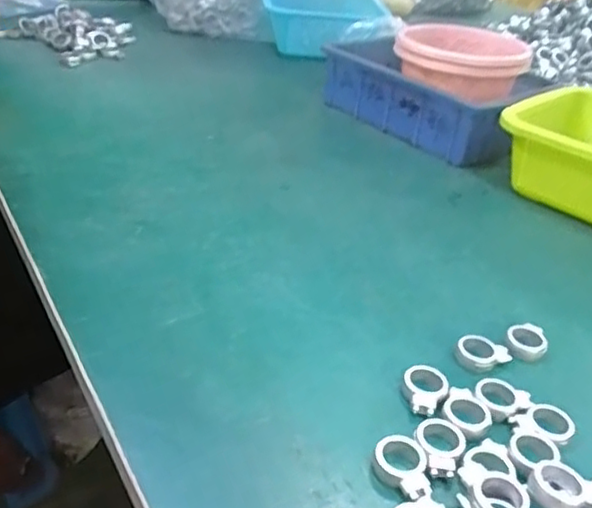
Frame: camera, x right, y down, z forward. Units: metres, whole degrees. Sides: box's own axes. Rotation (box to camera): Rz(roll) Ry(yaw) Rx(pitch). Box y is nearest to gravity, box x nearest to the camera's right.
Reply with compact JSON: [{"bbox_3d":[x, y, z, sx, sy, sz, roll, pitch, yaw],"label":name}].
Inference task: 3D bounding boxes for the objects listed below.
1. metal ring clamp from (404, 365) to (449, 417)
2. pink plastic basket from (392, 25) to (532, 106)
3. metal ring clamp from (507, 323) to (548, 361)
[{"bbox_3d":[0.075,0.078,0.359,0.025,0.010,0.034,16,33,16],"label":"metal ring clamp"},{"bbox_3d":[0.196,-0.228,0.732,0.151,0.055,0.135,-5,33,-17],"label":"pink plastic basket"},{"bbox_3d":[0.153,0.058,0.412,0.024,0.010,0.028,6,31,-1],"label":"metal ring clamp"}]

